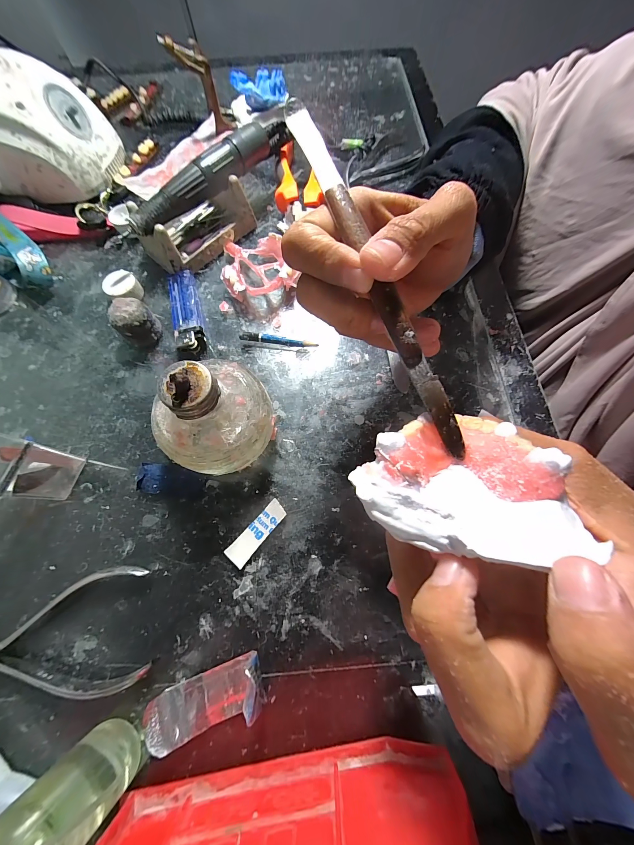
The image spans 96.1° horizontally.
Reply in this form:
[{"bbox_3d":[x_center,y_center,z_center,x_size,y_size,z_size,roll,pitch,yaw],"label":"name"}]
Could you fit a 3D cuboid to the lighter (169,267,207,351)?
[{"bbox_3d":[-0.114,-0.097,0.250,0.023,0.013,0.082,-15,72,-4],"label":"lighter"}]

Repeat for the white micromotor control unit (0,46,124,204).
[{"bbox_3d":[-0.275,-0.276,0.275,0.134,0.085,0.084,-18,72,-5],"label":"white micromotor control unit"}]

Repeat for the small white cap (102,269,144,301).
[{"bbox_3d":[-0.172,-0.118,0.256,0.027,0.018,0.028,0,72,1],"label":"small white cap"}]

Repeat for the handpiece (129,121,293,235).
[{"bbox_3d":[-0.088,-0.221,0.250,0.021,0.025,0.175,39,76,12],"label":"handpiece"}]

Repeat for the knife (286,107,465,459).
[{"bbox_3d":[0.023,-0.064,0.119,0.010,0.005,0.165,-22,83,-7],"label":"knife"}]

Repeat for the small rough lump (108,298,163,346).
[{"bbox_3d":[-0.150,-0.082,0.236,0.025,0.032,0.029,41,77,13],"label":"small rough lump"}]

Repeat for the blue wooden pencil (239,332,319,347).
[{"bbox_3d":[-0.033,-0.070,0.242,0.065,0.009,0.008,8,72,3],"label":"blue wooden pencil"}]

